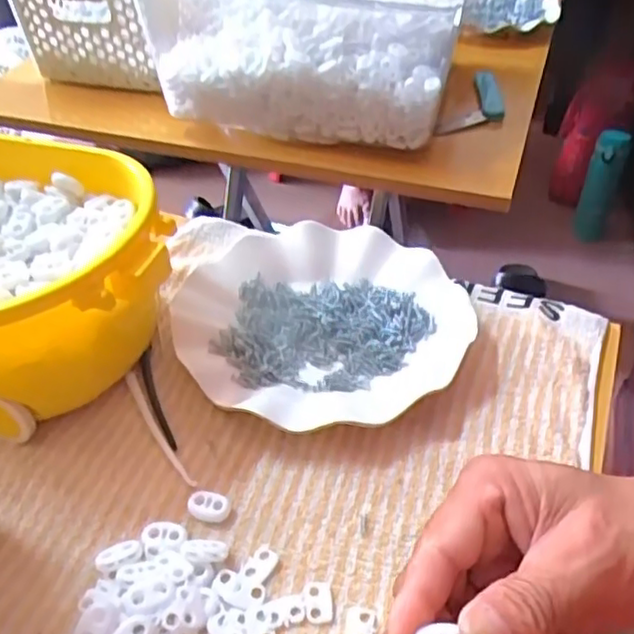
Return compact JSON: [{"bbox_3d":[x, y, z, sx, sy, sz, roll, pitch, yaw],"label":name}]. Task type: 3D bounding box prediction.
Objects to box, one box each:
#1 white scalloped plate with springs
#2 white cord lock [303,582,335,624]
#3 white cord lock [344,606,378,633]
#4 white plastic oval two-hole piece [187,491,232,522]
[{"bbox_3d":[-0.002,-0.011,0.447,0.182,0.024,0.191,-1,42,1],"label":"white scalloped plate with springs"},{"bbox_3d":[0.001,0.131,0.309,0.013,0.004,0.020,-3,43,-2],"label":"white cord lock"},{"bbox_3d":[0.019,0.139,0.300,0.014,0.004,0.019,5,43,7],"label":"white cord lock"},{"bbox_3d":[-0.055,0.098,0.345,0.021,0.008,0.014,6,43,8],"label":"white plastic oval two-hole piece"}]

